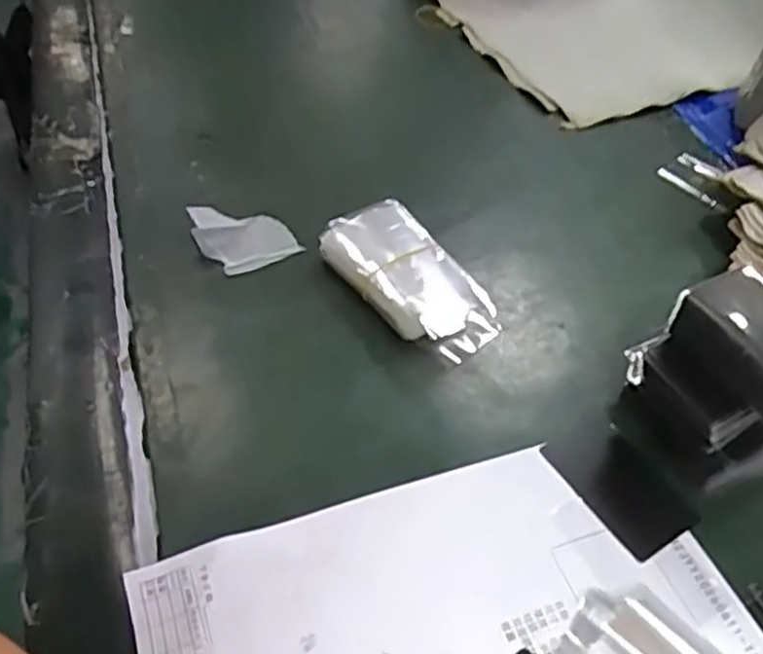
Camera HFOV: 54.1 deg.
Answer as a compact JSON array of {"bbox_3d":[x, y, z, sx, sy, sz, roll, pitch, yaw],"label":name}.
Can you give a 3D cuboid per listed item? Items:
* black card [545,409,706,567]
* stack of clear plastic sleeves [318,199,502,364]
[{"bbox_3d":[0.141,0.092,0.442,0.058,0.005,0.086,-16,52,-29],"label":"black card"},{"bbox_3d":[0.020,-0.032,0.520,0.070,0.033,0.136,-27,56,-27],"label":"stack of clear plastic sleeves"}]

